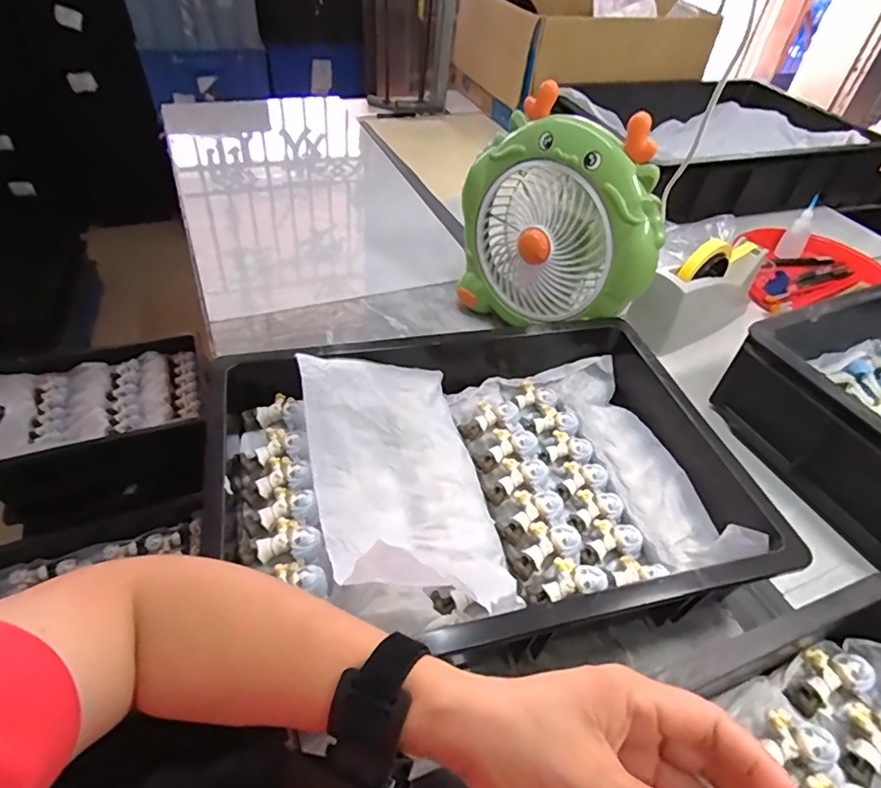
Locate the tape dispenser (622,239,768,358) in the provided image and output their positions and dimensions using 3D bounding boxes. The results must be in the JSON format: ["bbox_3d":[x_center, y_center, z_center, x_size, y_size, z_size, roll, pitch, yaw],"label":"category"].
[{"bbox_3d":[0.362,-0.146,0.738,0.209,0.121,0.069,-24,52,-27],"label":"tape dispenser"}]

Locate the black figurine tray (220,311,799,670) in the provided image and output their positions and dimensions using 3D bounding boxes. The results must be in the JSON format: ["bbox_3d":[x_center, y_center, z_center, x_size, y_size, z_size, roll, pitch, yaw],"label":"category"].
[{"bbox_3d":[0.041,0.055,0.500,0.461,0.094,0.348,-7,46,-13],"label":"black figurine tray"}]

